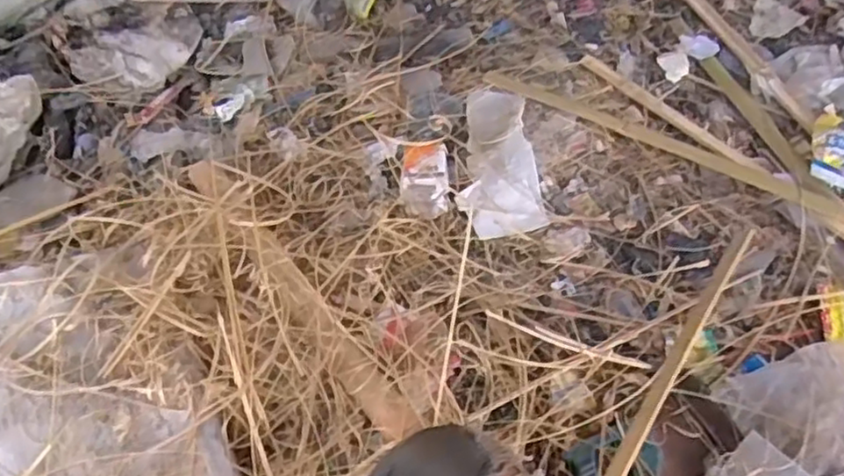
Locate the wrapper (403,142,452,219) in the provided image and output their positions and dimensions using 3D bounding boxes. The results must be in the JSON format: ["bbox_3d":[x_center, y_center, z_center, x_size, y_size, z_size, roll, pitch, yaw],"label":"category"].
[{"bbox_3d":[0.007,-0.086,0.954,0.063,0.012,0.120,-2,56,1],"label":"wrapper"}]

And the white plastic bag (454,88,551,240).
[{"bbox_3d":[0.106,-0.114,0.992,0.113,0.045,0.266,-5,56,-1],"label":"white plastic bag"}]

